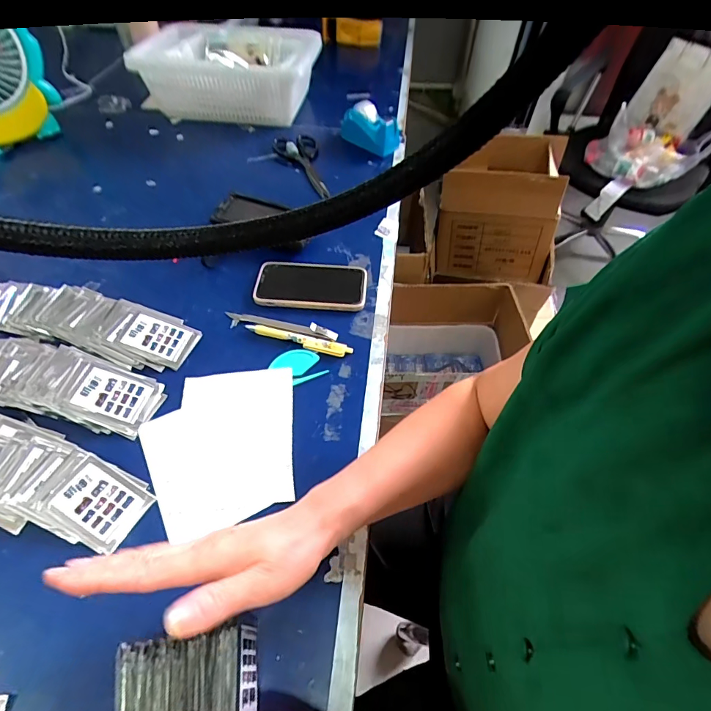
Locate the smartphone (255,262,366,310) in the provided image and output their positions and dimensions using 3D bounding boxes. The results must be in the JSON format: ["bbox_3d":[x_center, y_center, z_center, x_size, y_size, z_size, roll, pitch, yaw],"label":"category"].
[{"bbox_3d":[-0.062,-0.097,0.566,0.151,0.012,0.078,4,53,2],"label":"smartphone"}]

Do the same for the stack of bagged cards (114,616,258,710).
[{"bbox_3d":[-0.116,0.243,0.287,0.085,0.047,0.080,-8,53,-7],"label":"stack of bagged cards"}]

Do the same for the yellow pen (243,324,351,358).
[{"bbox_3d":[-0.073,-0.020,0.515,0.138,0.009,0.019,13,54,9],"label":"yellow pen"}]

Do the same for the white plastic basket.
[{"bbox_3d":[-0.248,-0.614,0.885,0.302,0.109,0.266,6,53,4],"label":"white plastic basket"}]

